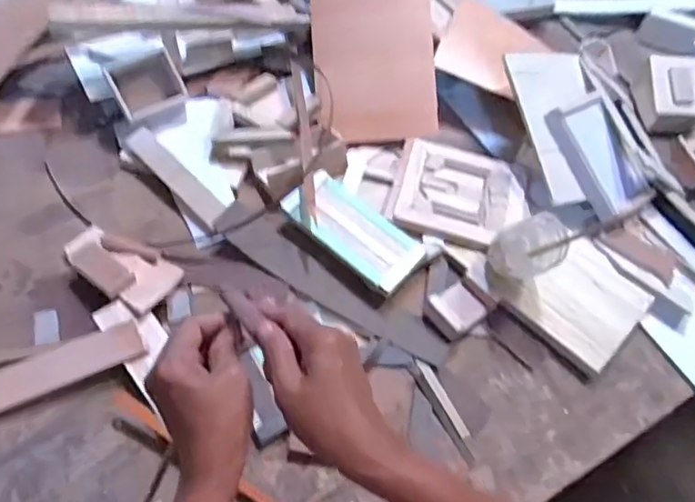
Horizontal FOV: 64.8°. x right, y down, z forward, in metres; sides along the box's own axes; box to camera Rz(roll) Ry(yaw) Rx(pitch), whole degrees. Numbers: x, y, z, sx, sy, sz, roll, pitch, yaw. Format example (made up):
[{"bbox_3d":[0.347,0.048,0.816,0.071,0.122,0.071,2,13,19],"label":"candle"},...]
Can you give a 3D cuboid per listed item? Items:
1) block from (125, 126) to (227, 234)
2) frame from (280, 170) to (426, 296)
[{"bbox_3d":[-0.216,-0.092,0.701,0.037,0.025,0.179,-38,69,-25],"label":"block"},{"bbox_3d":[0.009,-0.026,0.683,0.174,0.032,0.088,39,63,17],"label":"frame"}]

